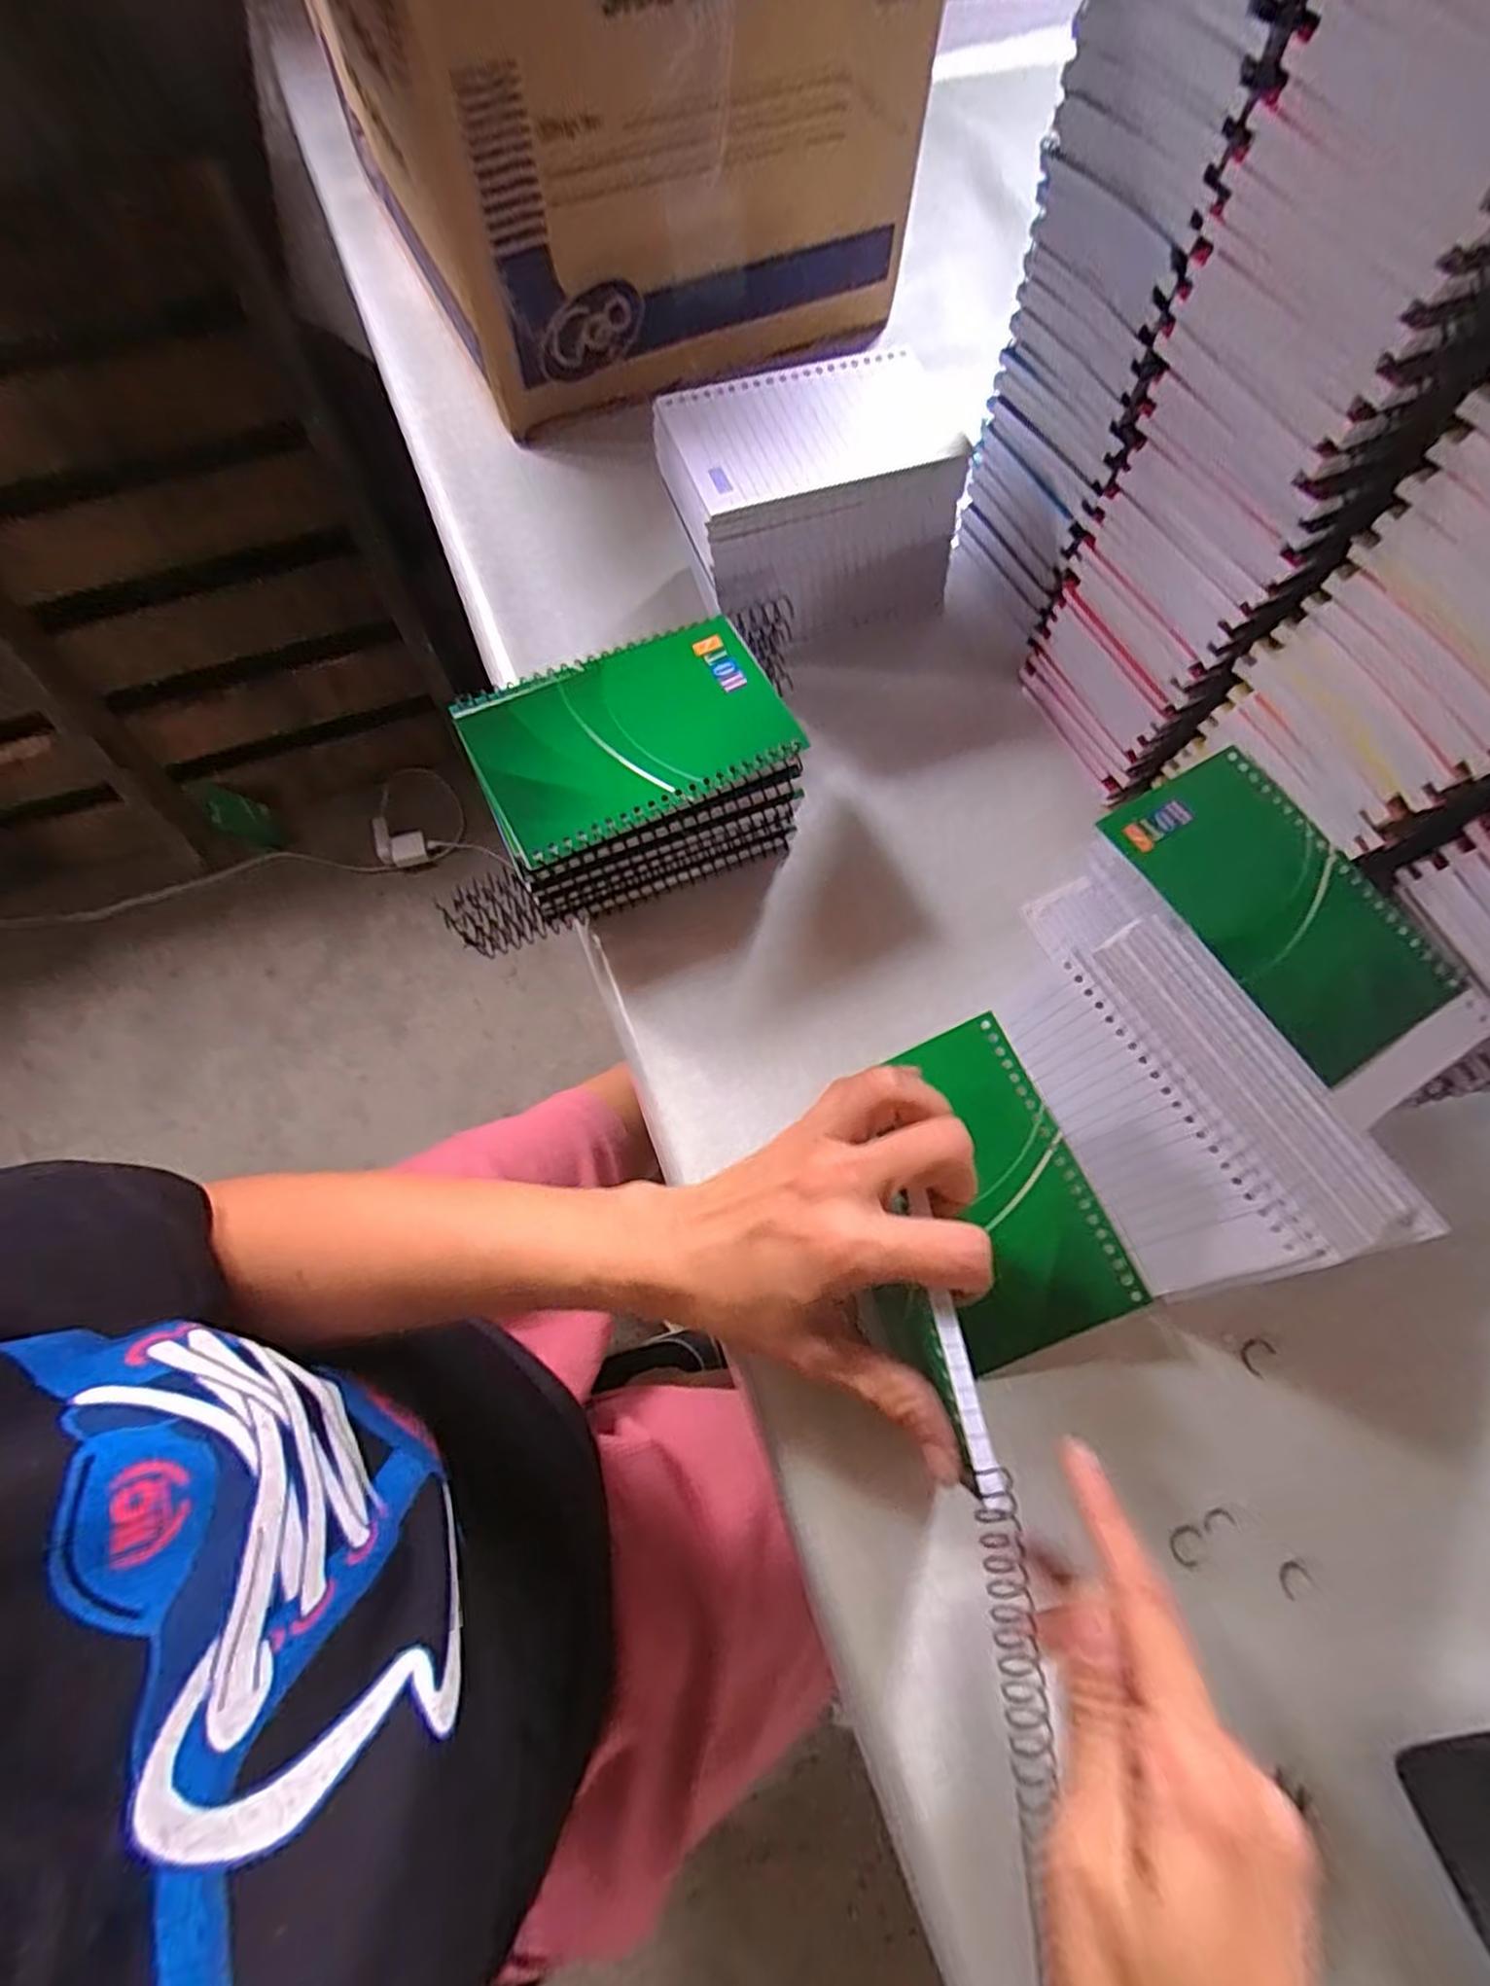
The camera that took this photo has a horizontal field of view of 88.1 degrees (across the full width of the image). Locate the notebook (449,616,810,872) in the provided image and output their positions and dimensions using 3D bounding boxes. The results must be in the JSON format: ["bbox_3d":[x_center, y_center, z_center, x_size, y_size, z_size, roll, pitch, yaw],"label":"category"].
[{"bbox_3d":[-0.050,-0.113,0.333,0.128,0.010,0.082,-26,72,-10],"label":"notebook"}]

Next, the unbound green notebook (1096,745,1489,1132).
[{"bbox_3d":[0.217,-0.029,0.304,0.078,0.007,0.145,-29,72,-11],"label":"unbound green notebook"}]

